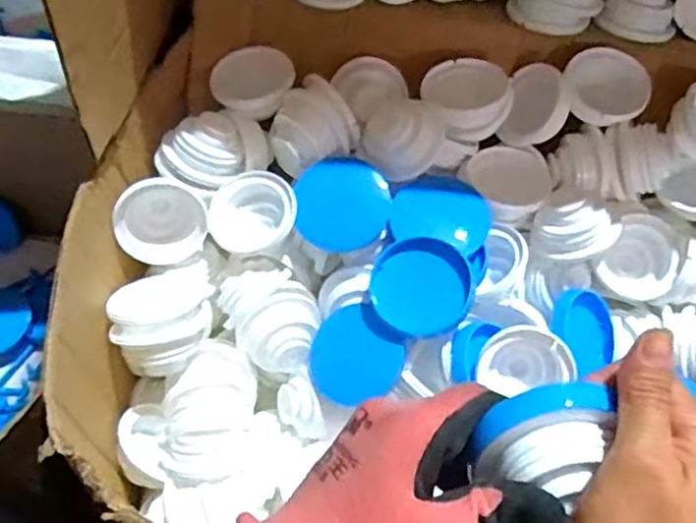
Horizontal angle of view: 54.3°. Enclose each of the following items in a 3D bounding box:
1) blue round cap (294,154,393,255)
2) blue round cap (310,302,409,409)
[{"bbox_3d":[-0.005,-0.049,0.591,0.080,0.012,0.079,8,95,1],"label":"blue round cap"},{"bbox_3d":[0.005,0.076,0.557,0.077,0.011,0.077,-6,78,28],"label":"blue round cap"}]

